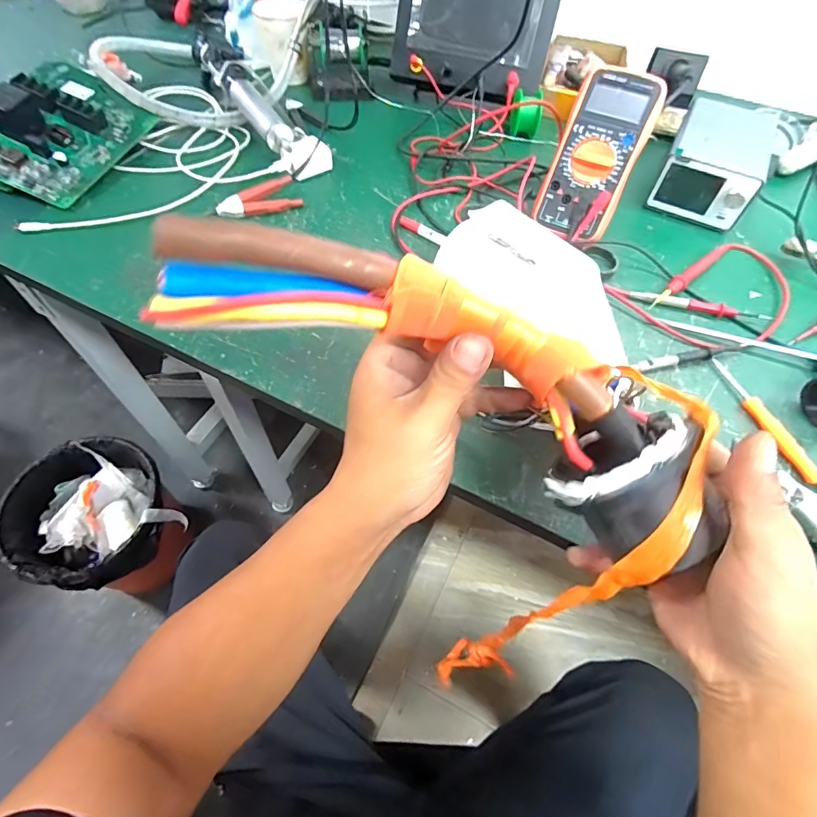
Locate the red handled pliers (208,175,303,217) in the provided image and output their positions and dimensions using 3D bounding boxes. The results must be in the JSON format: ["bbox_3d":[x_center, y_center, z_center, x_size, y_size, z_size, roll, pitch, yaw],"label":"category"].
[{"bbox_3d":[-0.167,-0.230,0.498,0.095,0.016,0.052,-26,63,-17],"label":"red handled pliers"}]

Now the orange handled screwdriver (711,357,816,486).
[{"bbox_3d":[0.293,0.007,0.376,0.014,0.012,0.123,-14,60,-11],"label":"orange handled screwdriver"}]

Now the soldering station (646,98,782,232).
[{"bbox_3d":[0.355,-0.290,0.533,0.097,0.064,0.165,25,61,12],"label":"soldering station"}]

